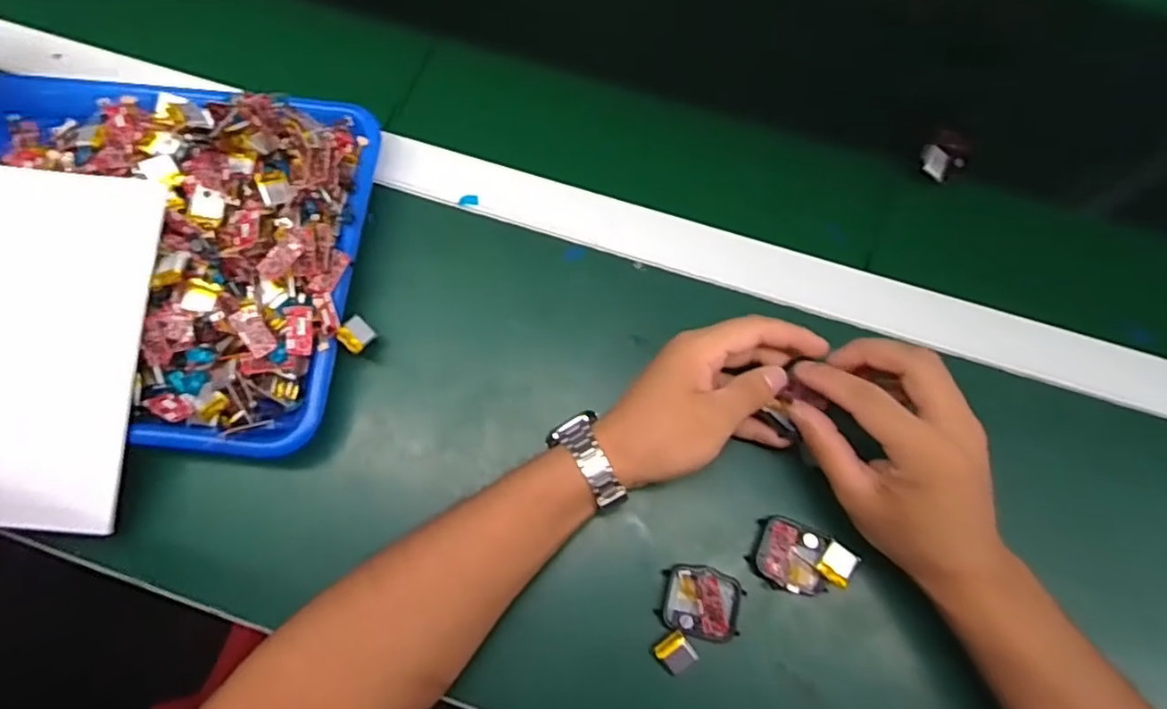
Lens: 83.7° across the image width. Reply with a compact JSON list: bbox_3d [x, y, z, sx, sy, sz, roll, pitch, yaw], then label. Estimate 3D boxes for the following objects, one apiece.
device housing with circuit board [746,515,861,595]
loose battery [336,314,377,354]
[{"bbox_3d":[0.130,0.123,0.390,0.054,0.020,0.039,22,74,7],"label":"device housing with circuit board"},{"bbox_3d":[-0.147,-0.013,0.422,0.020,0.004,0.023,48,45,-16],"label":"loose battery"}]

